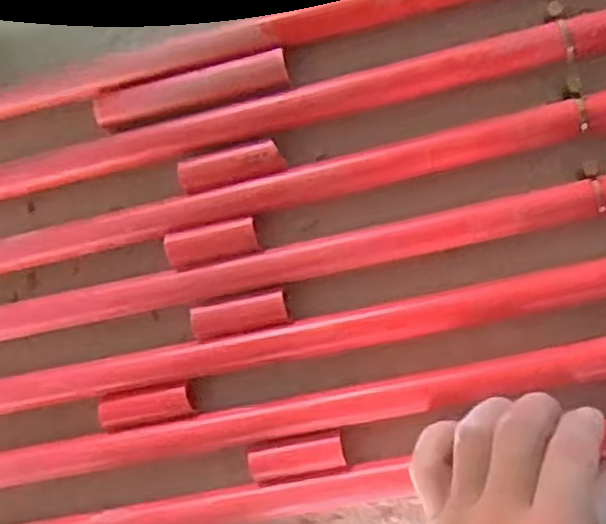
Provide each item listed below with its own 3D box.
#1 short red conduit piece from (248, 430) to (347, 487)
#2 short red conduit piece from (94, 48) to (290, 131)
[{"bbox_3d":[-0.002,0.107,0.401,0.051,0.017,0.024,-16,86,9],"label":"short red conduit piece"},{"bbox_3d":[-0.063,-0.096,0.411,0.111,0.013,0.021,-11,87,9],"label":"short red conduit piece"}]

